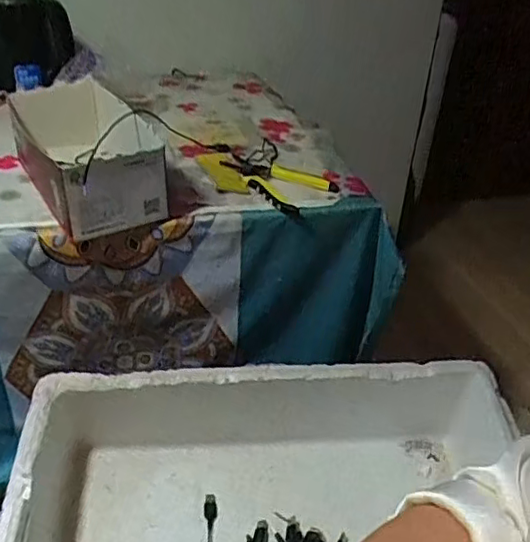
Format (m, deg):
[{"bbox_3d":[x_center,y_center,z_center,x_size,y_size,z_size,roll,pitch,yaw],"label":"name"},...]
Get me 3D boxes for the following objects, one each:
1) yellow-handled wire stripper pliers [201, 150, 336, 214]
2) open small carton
[{"bbox_3d":[-0.006,-0.128,0.860,0.186,0.020,0.108,21,37,22],"label":"yellow-handled wire stripper pliers"},{"bbox_3d":[-0.230,-0.152,0.808,0.133,0.109,0.268,-15,38,-27],"label":"open small carton"}]

